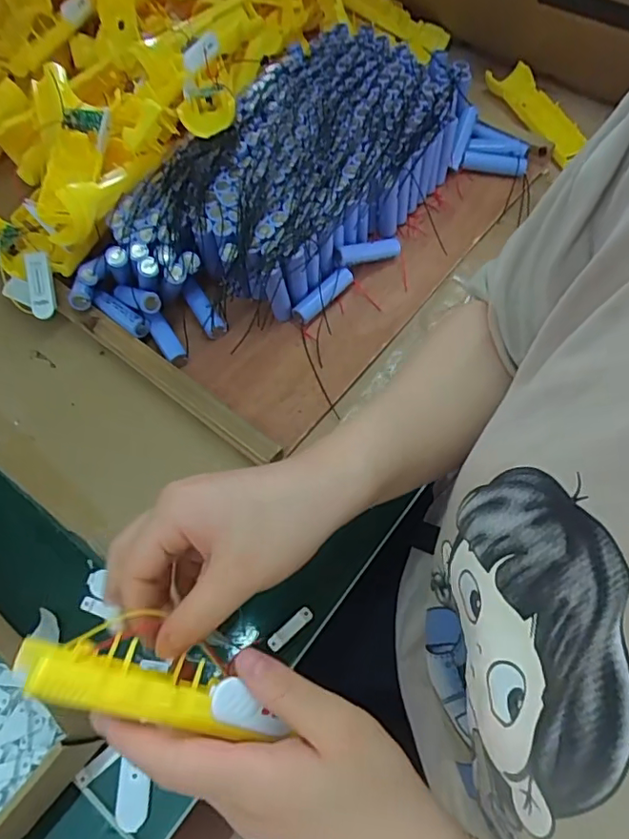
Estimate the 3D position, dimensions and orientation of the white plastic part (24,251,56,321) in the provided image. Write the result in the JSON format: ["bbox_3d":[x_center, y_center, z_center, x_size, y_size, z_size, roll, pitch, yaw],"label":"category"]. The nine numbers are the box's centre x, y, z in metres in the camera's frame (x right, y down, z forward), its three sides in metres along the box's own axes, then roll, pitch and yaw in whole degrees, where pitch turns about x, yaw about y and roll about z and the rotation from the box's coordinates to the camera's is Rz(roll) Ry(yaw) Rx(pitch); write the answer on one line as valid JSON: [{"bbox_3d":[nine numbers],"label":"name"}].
[{"bbox_3d":[-0.242,-0.118,0.483,0.023,0.010,0.056,-9,91,-3],"label":"white plastic part"}]

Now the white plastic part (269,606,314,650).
[{"bbox_3d":[-0.018,0.151,0.395,0.038,0.004,0.010,-38,82,-17],"label":"white plastic part"}]

